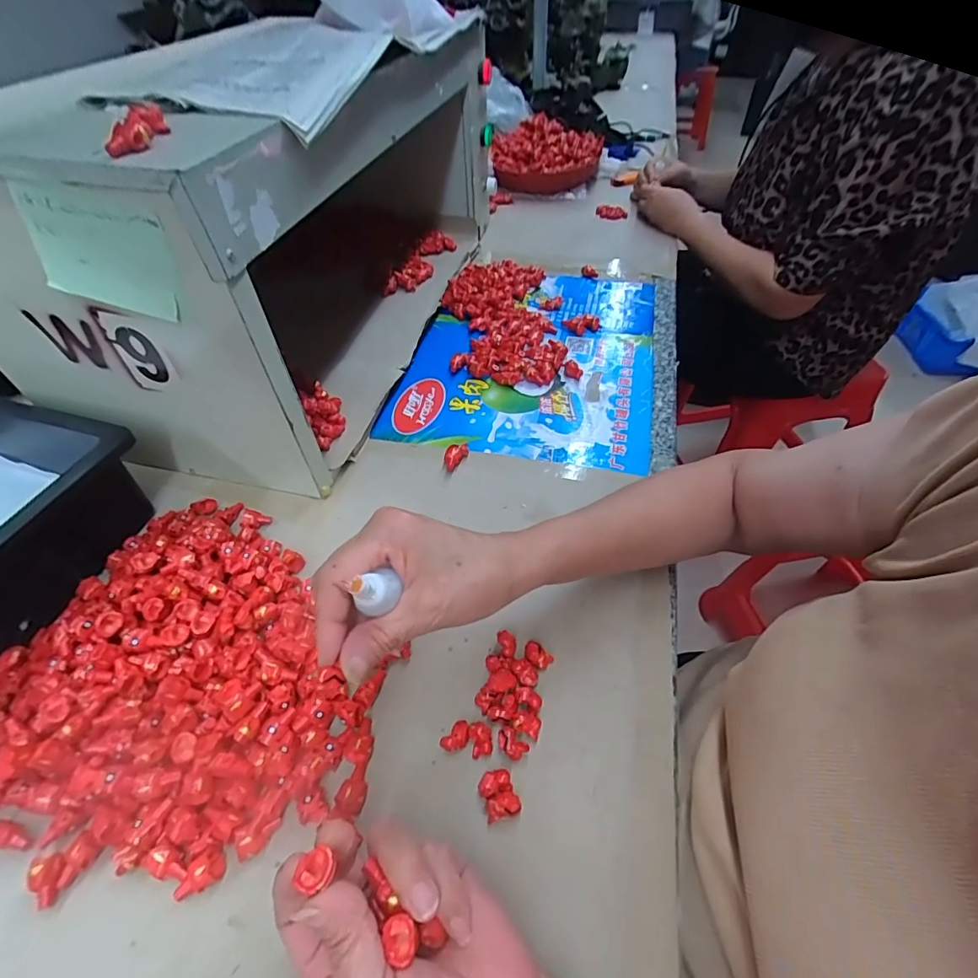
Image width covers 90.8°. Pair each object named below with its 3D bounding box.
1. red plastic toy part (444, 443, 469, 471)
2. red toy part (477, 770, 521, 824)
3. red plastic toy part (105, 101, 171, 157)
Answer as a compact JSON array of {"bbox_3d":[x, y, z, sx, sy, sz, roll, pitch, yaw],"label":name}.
[{"bbox_3d":[-0.035,-0.034,0.487,0.017,0.013,0.035,22,53,19],"label":"red plastic toy part"},{"bbox_3d":[0.006,0.187,0.295,0.021,0.008,0.026,-19,52,-14],"label":"red toy part"},{"bbox_3d":[-0.207,-0.213,0.284,0.021,0.016,0.049,-6,50,-4],"label":"red plastic toy part"}]

